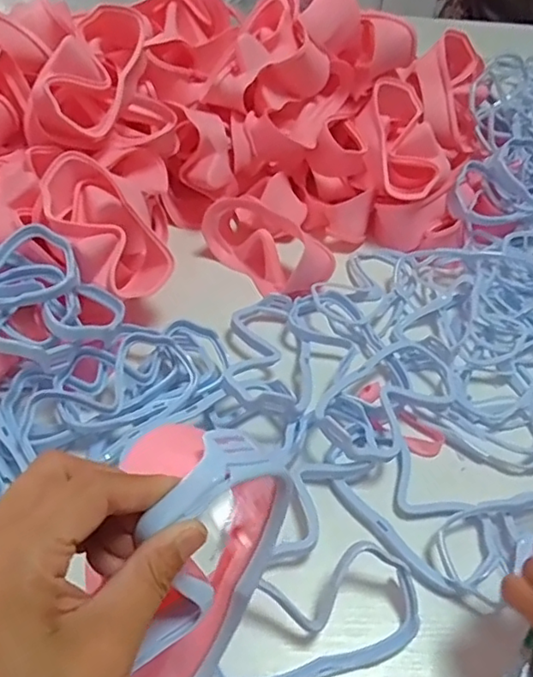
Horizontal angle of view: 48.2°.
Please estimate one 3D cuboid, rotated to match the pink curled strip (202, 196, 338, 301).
[{"bbox_3d":[-0.002,-0.107,0.633,0.078,0.053,0.146,-29,58,-26],"label":"pink curled strip"}]

